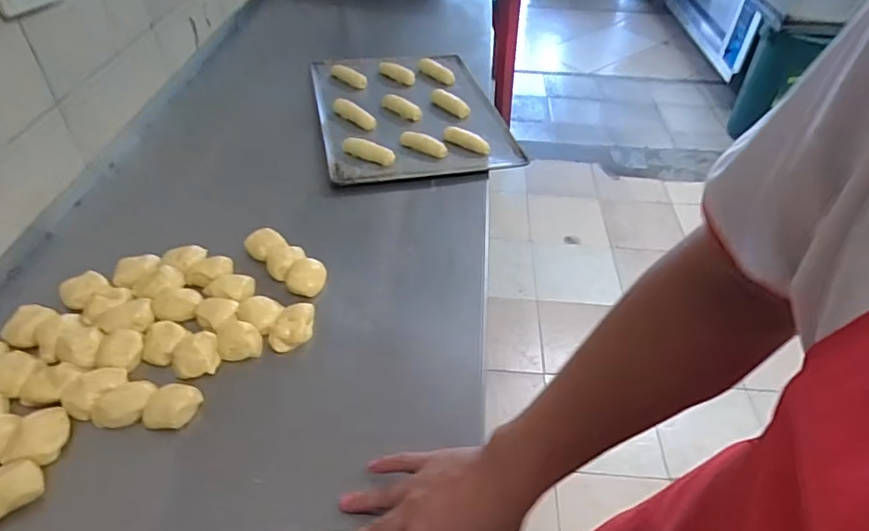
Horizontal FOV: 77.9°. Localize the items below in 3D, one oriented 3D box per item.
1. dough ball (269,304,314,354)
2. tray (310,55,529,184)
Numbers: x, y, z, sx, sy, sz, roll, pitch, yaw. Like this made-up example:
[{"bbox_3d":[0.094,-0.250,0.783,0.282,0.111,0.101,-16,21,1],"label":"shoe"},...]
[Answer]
[{"bbox_3d":[-0.168,0.074,0.637,0.048,0.028,0.058,-2,44,-4],"label":"dough ball"},{"bbox_3d":[-0.050,-0.302,1.031,0.330,0.031,0.449,-9,45,-10],"label":"tray"}]

